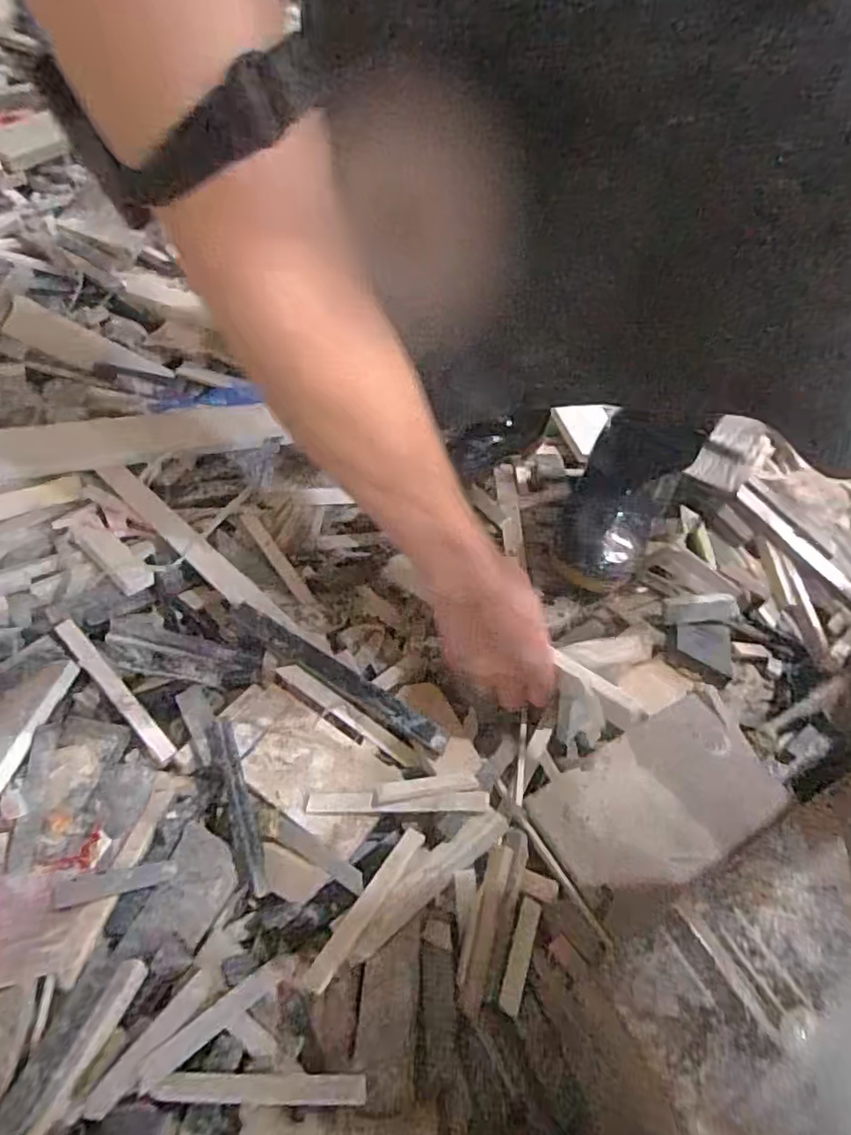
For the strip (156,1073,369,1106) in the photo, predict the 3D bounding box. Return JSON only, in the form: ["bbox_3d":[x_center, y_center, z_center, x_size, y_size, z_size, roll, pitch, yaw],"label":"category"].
[{"bbox_3d":[-0.091,0.290,0.343,0.114,0.015,0.013,-2,51,4],"label":"strip"}]

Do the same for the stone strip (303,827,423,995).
[{"bbox_3d":[-0.037,0.222,0.408,0.015,0.004,0.114,21,46,25],"label":"stone strip"}]

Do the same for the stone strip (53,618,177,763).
[{"bbox_3d":[-0.241,0.092,0.473,0.014,0.009,0.140,-40,75,-24],"label":"stone strip"}]

